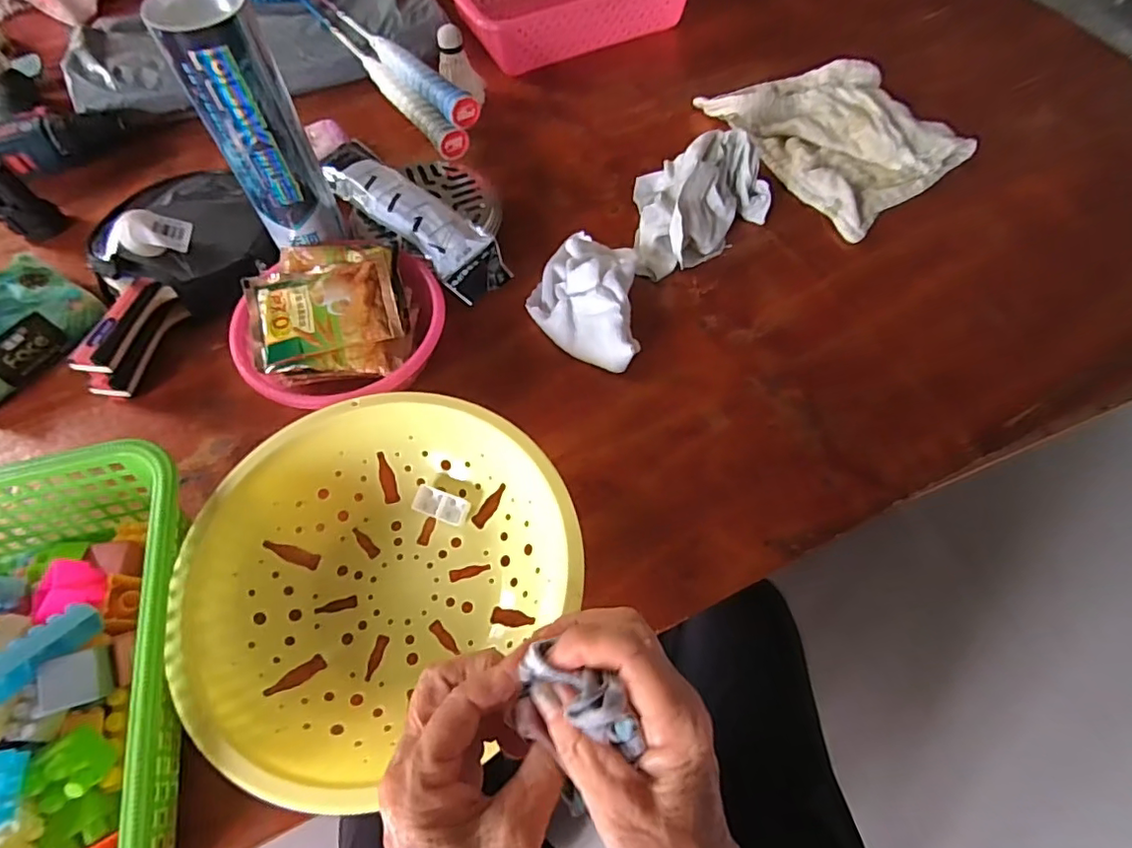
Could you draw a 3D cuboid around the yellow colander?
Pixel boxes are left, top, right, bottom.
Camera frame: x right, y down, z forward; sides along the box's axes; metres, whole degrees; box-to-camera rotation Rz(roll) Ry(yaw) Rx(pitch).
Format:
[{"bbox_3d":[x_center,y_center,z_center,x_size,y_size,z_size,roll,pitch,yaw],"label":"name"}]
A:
[{"bbox_3d":[-0.125,0.102,0.391,0.235,0.063,0.244,22,63,13],"label":"yellow colander"}]

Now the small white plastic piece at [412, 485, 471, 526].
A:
[{"bbox_3d":[-0.094,0.062,0.439,0.040,0.018,0.020,17,62,11],"label":"small white plastic piece"}]

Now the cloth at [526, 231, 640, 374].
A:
[{"bbox_3d":[0.014,-0.124,0.521,0.097,0.047,0.162,0,60,1],"label":"cloth"}]

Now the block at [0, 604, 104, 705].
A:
[{"bbox_3d":[-0.305,0.130,0.333,0.017,0.022,0.059,25,40,15],"label":"block"}]

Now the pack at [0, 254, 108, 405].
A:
[{"bbox_3d":[-0.479,-0.076,0.494,0.062,0.063,0.130,28,65,17],"label":"pack"}]

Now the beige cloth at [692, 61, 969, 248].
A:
[{"bbox_3d":[0.302,-0.327,0.633,0.191,0.033,0.233,-30,64,-15],"label":"beige cloth"}]

